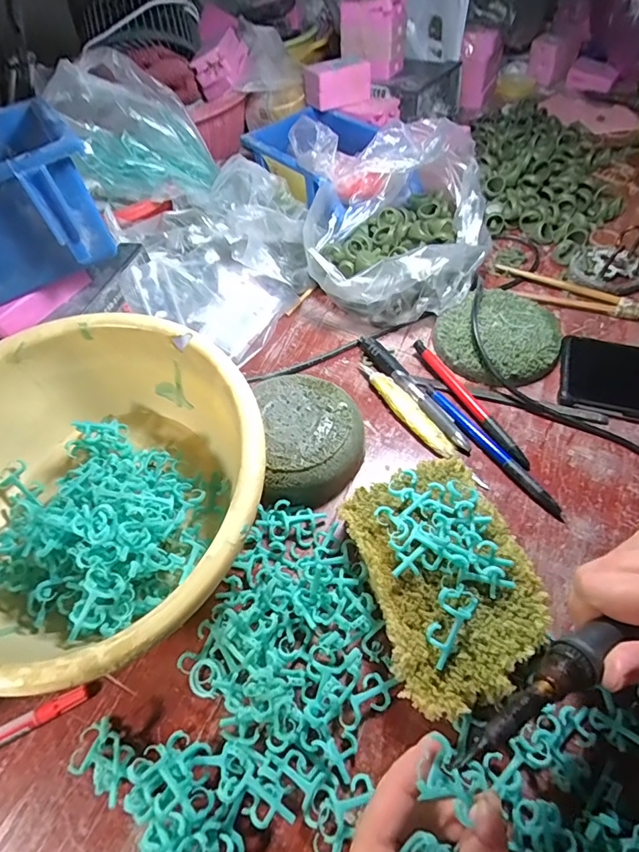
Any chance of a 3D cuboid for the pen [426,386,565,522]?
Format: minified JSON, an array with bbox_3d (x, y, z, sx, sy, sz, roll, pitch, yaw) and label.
[{"bbox_3d":[0.132,0.015,0.360,0.016,0.009,0.138,-30,58,-18],"label":"pen"}]

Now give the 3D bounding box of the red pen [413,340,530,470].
[{"bbox_3d":[0.124,-0.023,0.385,0.014,0.012,0.141,-23,56,-13],"label":"red pen"}]

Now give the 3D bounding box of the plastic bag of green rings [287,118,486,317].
[{"bbox_3d":[0.075,-0.203,0.460,0.176,0.111,0.199,-5,54,-1],"label":"plastic bag of green rings"}]

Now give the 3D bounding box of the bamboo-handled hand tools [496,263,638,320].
[{"bbox_3d":[0.248,-0.128,0.455,0.151,0.010,0.040,25,59,19],"label":"bamboo-handled hand tools"}]

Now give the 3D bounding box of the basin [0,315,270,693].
[{"bbox_3d":[-0.145,0.044,0.302,0.220,0.096,0.216,-1,54,2],"label":"basin"}]

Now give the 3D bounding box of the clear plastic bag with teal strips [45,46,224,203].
[{"bbox_3d":[-0.183,-0.299,0.471,0.135,0.103,0.121,-17,55,-10],"label":"clear plastic bag with teal strips"}]

